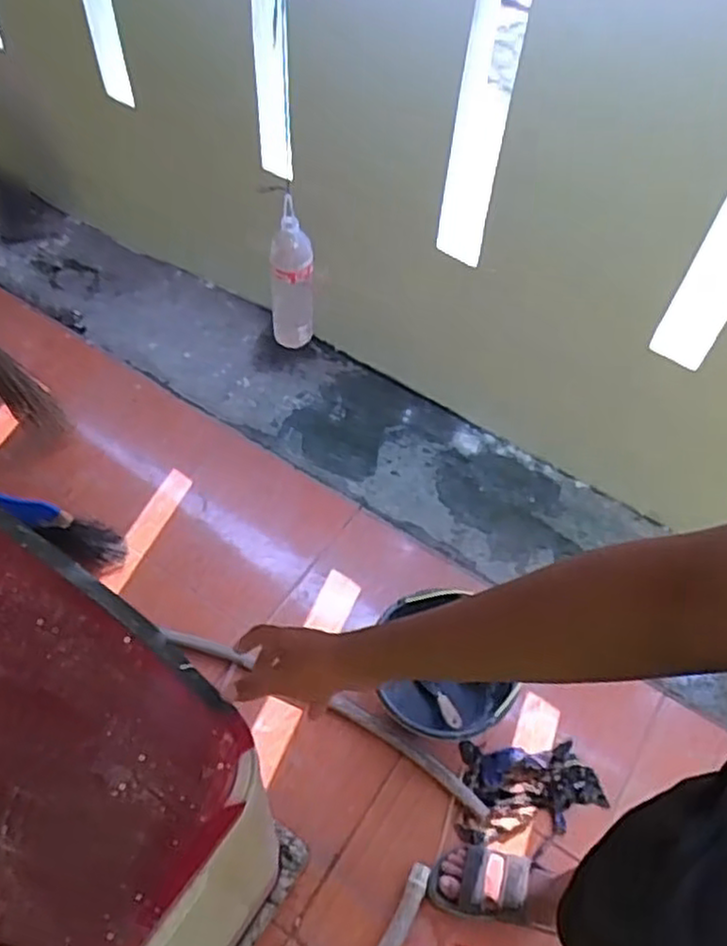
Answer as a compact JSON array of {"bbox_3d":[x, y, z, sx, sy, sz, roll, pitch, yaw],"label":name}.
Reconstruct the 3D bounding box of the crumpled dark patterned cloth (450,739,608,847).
[{"bbox_3d":[0.317,0.610,1.395,0.279,0.037,0.164,0,55,-1],"label":"crumpled dark patterned cloth"}]

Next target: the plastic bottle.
[{"bbox_3d":[-0.139,-0.381,1.424,0.090,0.324,0.086,-3,55,-3],"label":"plastic bottle"}]

